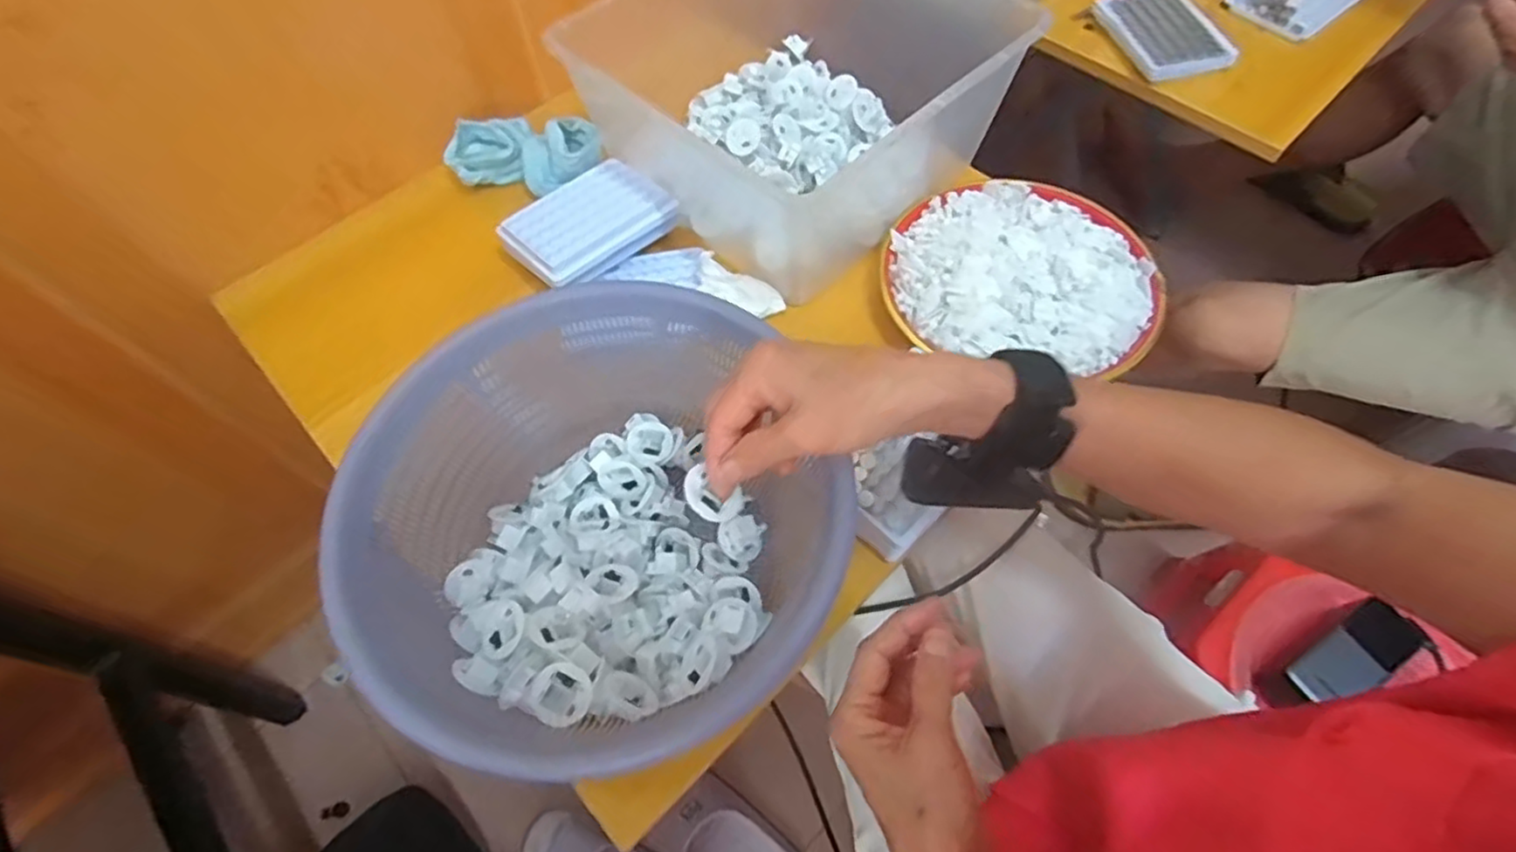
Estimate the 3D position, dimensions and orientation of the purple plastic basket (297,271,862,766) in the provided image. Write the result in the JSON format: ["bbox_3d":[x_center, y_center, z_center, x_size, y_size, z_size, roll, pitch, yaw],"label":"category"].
[{"bbox_3d":[-0.094,0.058,0.433,0.280,0.106,0.282,-21,63,-9],"label":"purple plastic basket"}]

